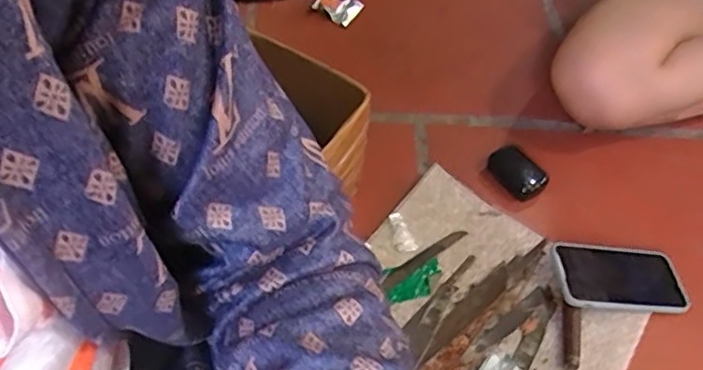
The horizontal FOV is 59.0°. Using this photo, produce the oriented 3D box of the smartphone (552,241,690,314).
[{"bbox_3d":[0.310,0.105,0.715,0.145,0.012,0.081,5,51,-7],"label":"smartphone"}]

